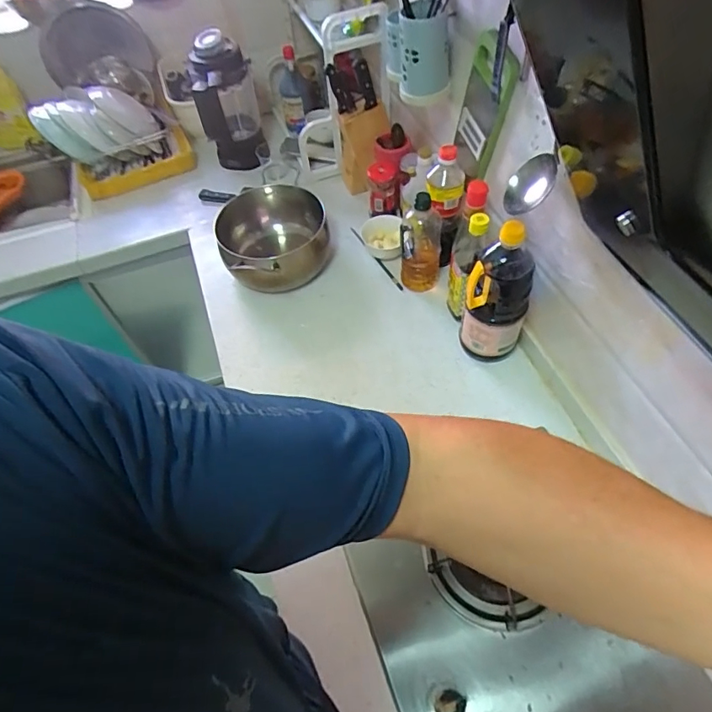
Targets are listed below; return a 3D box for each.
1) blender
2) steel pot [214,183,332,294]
[{"bbox_3d":[-0.327,-0.644,1.288,0.165,0.315,0.197,-19,55,-8],"label":"blender"},{"bbox_3d":[-0.187,-0.269,1.134,0.246,0.133,0.265,-3,55,4],"label":"steel pot"}]

